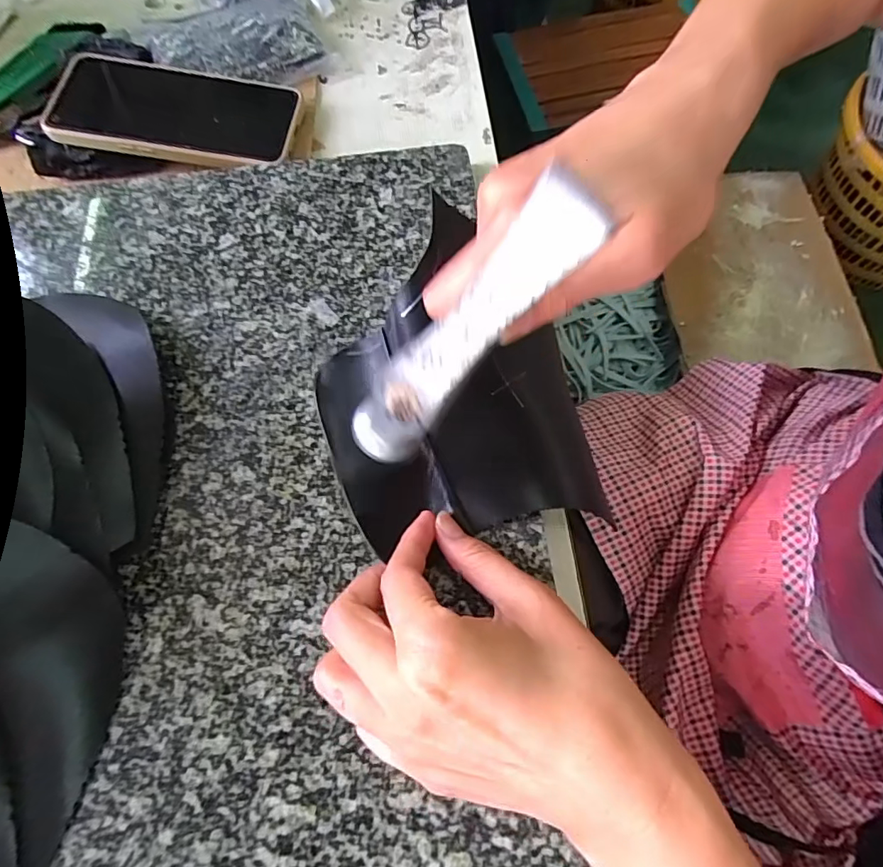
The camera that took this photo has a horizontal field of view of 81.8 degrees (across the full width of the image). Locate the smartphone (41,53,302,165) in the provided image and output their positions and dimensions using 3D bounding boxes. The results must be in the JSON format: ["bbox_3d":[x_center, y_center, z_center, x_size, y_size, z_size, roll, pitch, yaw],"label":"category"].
[{"bbox_3d":[-0.185,-0.227,0.353,0.162,0.008,0.081,6,70,3],"label":"smartphone"}]

